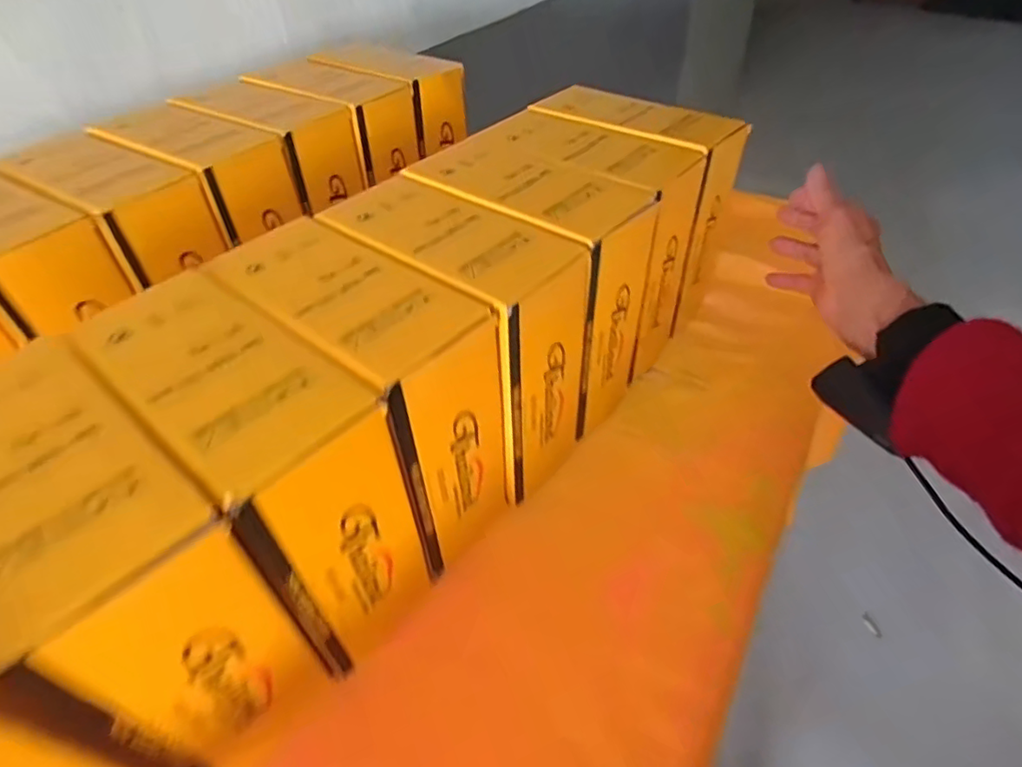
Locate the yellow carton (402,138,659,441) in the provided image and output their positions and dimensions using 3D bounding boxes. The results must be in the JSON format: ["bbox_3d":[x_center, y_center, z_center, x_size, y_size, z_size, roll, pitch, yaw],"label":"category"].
[{"bbox_3d":[0.013,-0.082,0.475,0.175,0.175,0.088,27,51,27],"label":"yellow carton"}]

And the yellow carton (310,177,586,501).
[{"bbox_3d":[-0.039,-0.032,0.438,0.176,0.191,0.088,28,52,28],"label":"yellow carton"}]

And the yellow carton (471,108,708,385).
[{"bbox_3d":[0.064,-0.123,0.529,0.173,0.190,0.091,26,51,26],"label":"yellow carton"}]

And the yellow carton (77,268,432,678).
[{"bbox_3d":[-0.143,0.051,0.348,0.173,0.170,0.079,32,54,30],"label":"yellow carton"}]

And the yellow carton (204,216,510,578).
[{"bbox_3d":[-0.094,0.011,0.394,0.174,0.182,0.082,30,53,29],"label":"yellow carton"}]

